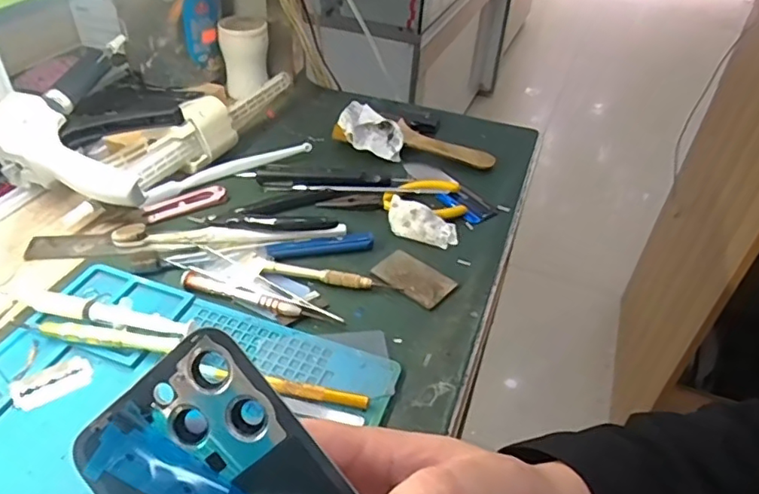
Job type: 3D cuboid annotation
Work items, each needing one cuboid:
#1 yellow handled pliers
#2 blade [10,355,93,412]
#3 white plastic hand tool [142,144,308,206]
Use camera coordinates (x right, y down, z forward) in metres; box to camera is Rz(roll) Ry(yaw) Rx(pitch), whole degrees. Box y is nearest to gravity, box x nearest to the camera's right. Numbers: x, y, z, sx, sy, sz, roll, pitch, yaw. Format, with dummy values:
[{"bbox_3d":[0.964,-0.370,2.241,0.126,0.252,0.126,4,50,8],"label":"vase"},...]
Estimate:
[{"bbox_3d":[0.012,-0.047,0.511,0.129,0.013,0.044,3,40,0],"label":"yellow handled pliers"},{"bbox_3d":[-0.202,0.085,0.346,0.043,0.004,0.024,-26,63,-34],"label":"blade"},{"bbox_3d":[-0.141,-0.072,0.531,0.165,0.011,0.020,-21,45,-26],"label":"white plastic hand tool"}]

